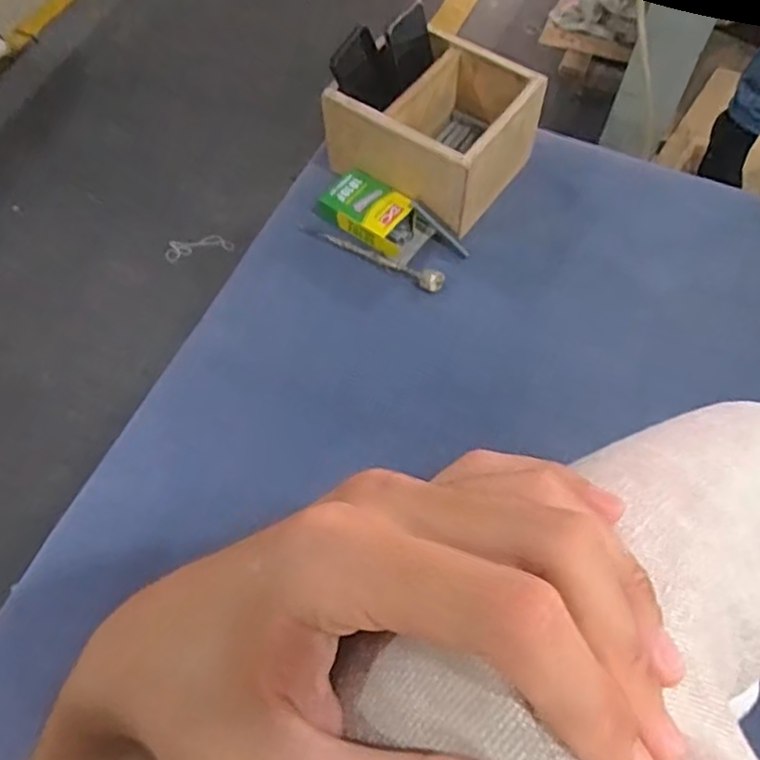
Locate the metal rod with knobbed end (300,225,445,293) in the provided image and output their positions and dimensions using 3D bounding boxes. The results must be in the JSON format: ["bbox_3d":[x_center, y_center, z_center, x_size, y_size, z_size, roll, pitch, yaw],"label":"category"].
[{"bbox_3d":[-0.009,-0.166,0.862,0.203,0.015,0.030,29,67,15],"label":"metal rod with knobbed end"}]

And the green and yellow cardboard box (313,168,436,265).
[{"bbox_3d":[-0.007,-0.218,0.876,0.148,0.032,0.080,31,68,16],"label":"green and yellow cardboard box"}]

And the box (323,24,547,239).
[{"bbox_3d":[0.075,-0.336,0.885,0.210,0.125,0.211,34,69,17],"label":"box"}]

